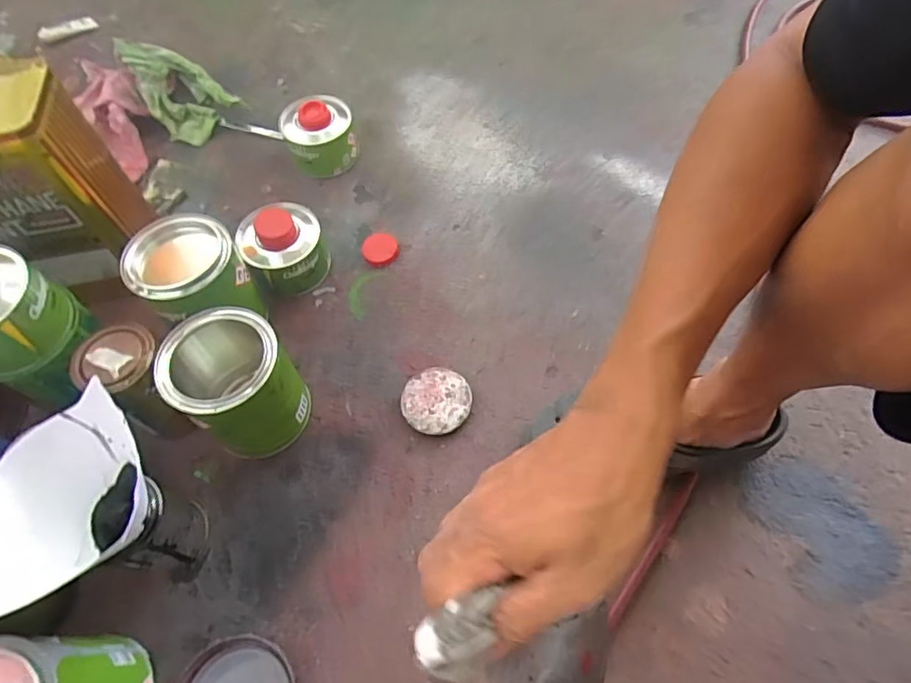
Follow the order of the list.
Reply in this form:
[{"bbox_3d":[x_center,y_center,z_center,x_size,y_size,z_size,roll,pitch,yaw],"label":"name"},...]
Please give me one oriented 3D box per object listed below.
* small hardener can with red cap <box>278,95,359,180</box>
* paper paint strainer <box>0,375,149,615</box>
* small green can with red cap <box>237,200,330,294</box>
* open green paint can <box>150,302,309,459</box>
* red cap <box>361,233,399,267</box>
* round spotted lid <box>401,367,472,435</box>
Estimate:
[{"bbox_3d":[-0.195,-0.297,0.765,0.097,0.080,0.092,-1,61,2],"label":"small hardener can with red cap"},{"bbox_3d":[-0.317,0.135,0.431,0.093,0.093,0.180,12,63,7],"label":"paper paint strainer"},{"bbox_3d":[-0.214,-0.116,0.664,0.098,0.080,0.093,-1,61,2],"label":"small green can with red cap"},{"bbox_3d":[-0.217,0.046,0.542,0.105,0.132,0.102,-1,61,2],"label":"open green paint can"},{"bbox_3d":[-0.099,-0.122,0.701,0.047,0.008,0.053,-12,62,-5],"label":"red cap"},{"bbox_3d":[-0.020,0.067,0.591,0.076,0.017,0.073,-1,61,2],"label":"round spotted lid"}]

